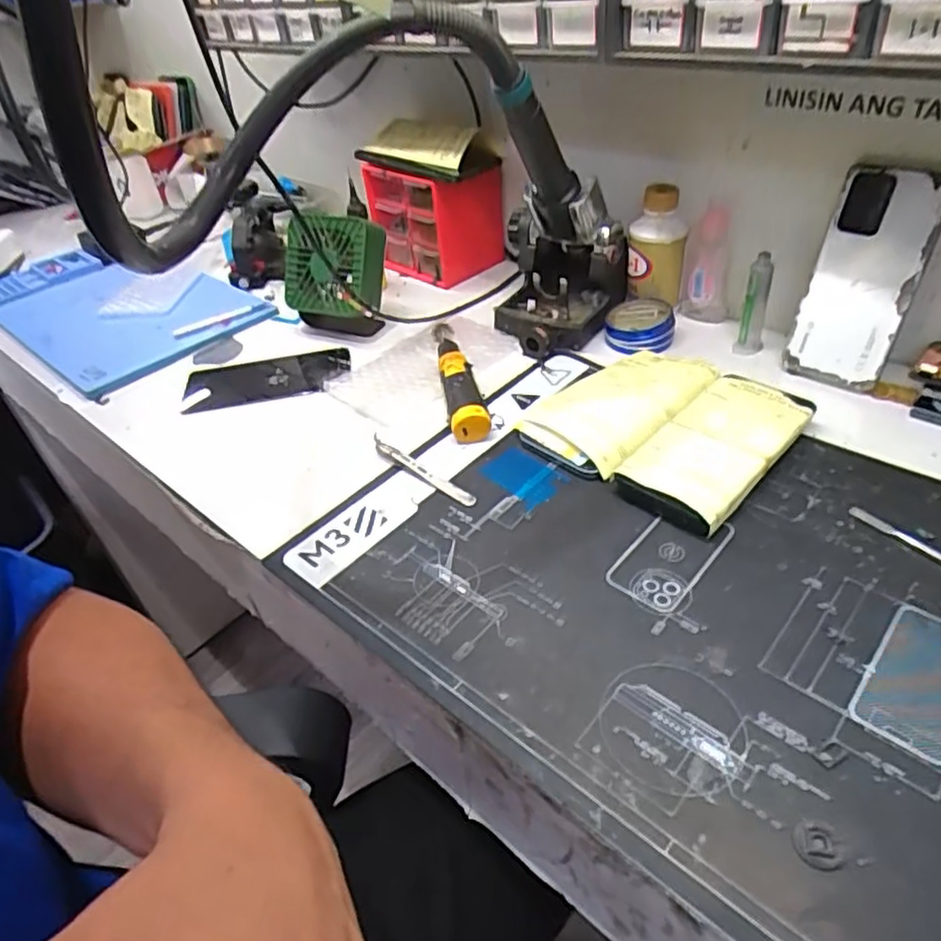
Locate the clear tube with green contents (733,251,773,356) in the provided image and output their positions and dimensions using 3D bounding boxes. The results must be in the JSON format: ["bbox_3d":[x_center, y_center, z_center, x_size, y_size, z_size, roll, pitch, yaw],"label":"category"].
[{"bbox_3d":[0.251,-0.146,0.589,0.022,0.097,0.017,8,43,17],"label":"clear tube with green contents"}]

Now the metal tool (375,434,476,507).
[{"bbox_3d":[-0.038,0.000,0.512,0.108,0.010,0.012,28,52,34],"label":"metal tool"}]

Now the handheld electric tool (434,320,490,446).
[{"bbox_3d":[-0.010,-0.081,0.588,0.031,0.031,0.159,-10,41,-3],"label":"handheld electric tool"}]

